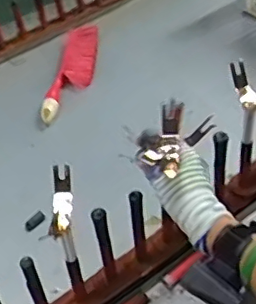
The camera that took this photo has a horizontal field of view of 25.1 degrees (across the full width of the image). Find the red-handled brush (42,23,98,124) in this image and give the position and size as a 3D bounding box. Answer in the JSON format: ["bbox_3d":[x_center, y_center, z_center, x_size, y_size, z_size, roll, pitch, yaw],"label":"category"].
[{"bbox_3d":[-0.111,-0.159,1.143,0.083,0.033,0.271,1,44,11],"label":"red-handled brush"}]

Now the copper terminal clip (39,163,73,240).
[{"bbox_3d":[-0.078,0.061,0.660,0.025,0.034,0.088,1,60,6],"label":"copper terminal clip"}]

